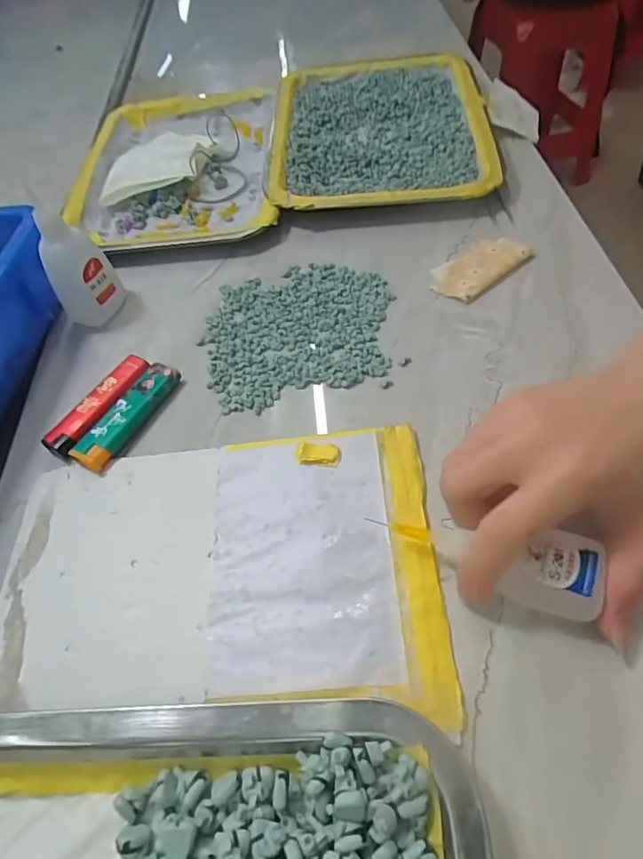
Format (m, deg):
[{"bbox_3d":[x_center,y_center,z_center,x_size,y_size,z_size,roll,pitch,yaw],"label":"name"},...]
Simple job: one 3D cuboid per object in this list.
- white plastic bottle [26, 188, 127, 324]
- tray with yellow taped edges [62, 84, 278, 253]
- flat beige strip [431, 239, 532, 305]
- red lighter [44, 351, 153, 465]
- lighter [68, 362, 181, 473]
[{"bbox_3d":[-0.164,-0.112,0.344,0.028,0.076,0.036,6,56,11],"label":"white plastic bottle"},{"bbox_3d":[-0.131,-0.243,0.474,0.172,0.021,0.252,-6,54,2],"label":"tray with yellow taped edges"},{"bbox_3d":[0.110,-0.114,0.361,0.074,0.006,0.041,-35,59,-18],"label":"flat beige strip"},{"bbox_3d":[-0.138,-0.016,0.324,0.023,0.010,0.079,24,60,21],"label":"red lighter"},{"bbox_3d":[-0.118,-0.010,0.316,0.025,0.010,0.079,24,61,21],"label":"lighter"}]

